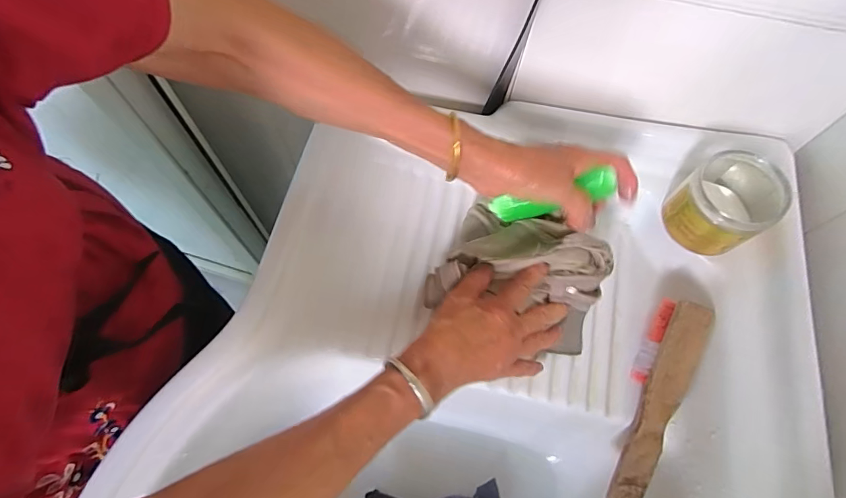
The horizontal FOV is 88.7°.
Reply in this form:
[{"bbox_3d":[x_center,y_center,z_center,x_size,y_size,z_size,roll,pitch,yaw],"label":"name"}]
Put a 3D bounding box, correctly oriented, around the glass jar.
[{"bbox_3d":[0.306,-0.048,0.435,0.093,0.070,0.078,-32,71,-15],"label":"glass jar"}]

